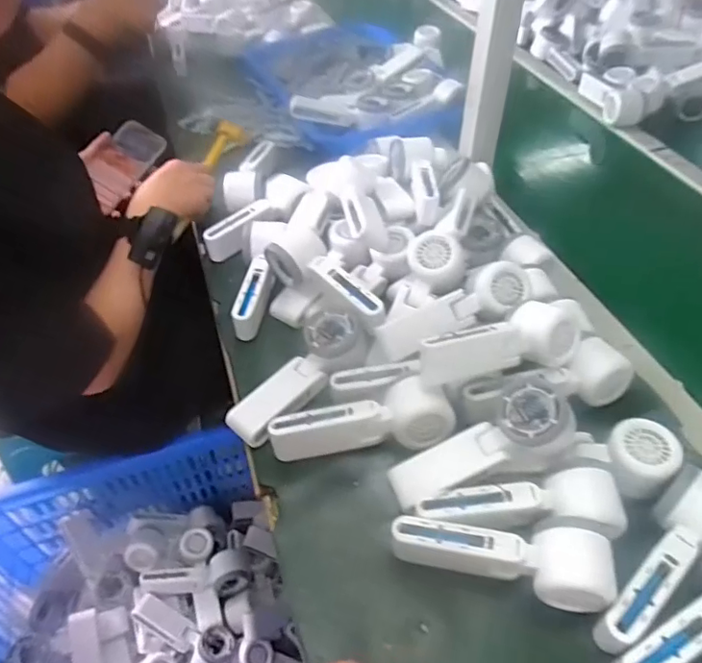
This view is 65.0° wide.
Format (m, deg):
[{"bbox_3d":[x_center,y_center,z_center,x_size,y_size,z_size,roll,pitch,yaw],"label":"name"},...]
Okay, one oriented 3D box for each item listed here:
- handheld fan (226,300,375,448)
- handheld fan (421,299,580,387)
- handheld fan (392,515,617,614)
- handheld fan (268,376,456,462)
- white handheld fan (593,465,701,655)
[{"bbox_3d":[-0.049,0.046,0.557,0.069,0.036,0.167,35,71,28],"label":"handheld fan"},{"bbox_3d":[0.139,0.008,0.521,0.165,0.046,0.061,-9,47,-9],"label":"handheld fan"},{"bbox_3d":[0.117,0.176,0.442,0.167,0.057,0.060,12,47,10],"label":"handheld fan"},{"bbox_3d":[0.009,0.080,0.508,0.169,0.044,0.058,-3,47,-4],"label":"handheld fan"},{"bbox_3d":[0.241,0.178,0.426,0.162,0.052,0.054,-33,55,-28],"label":"white handheld fan"}]

